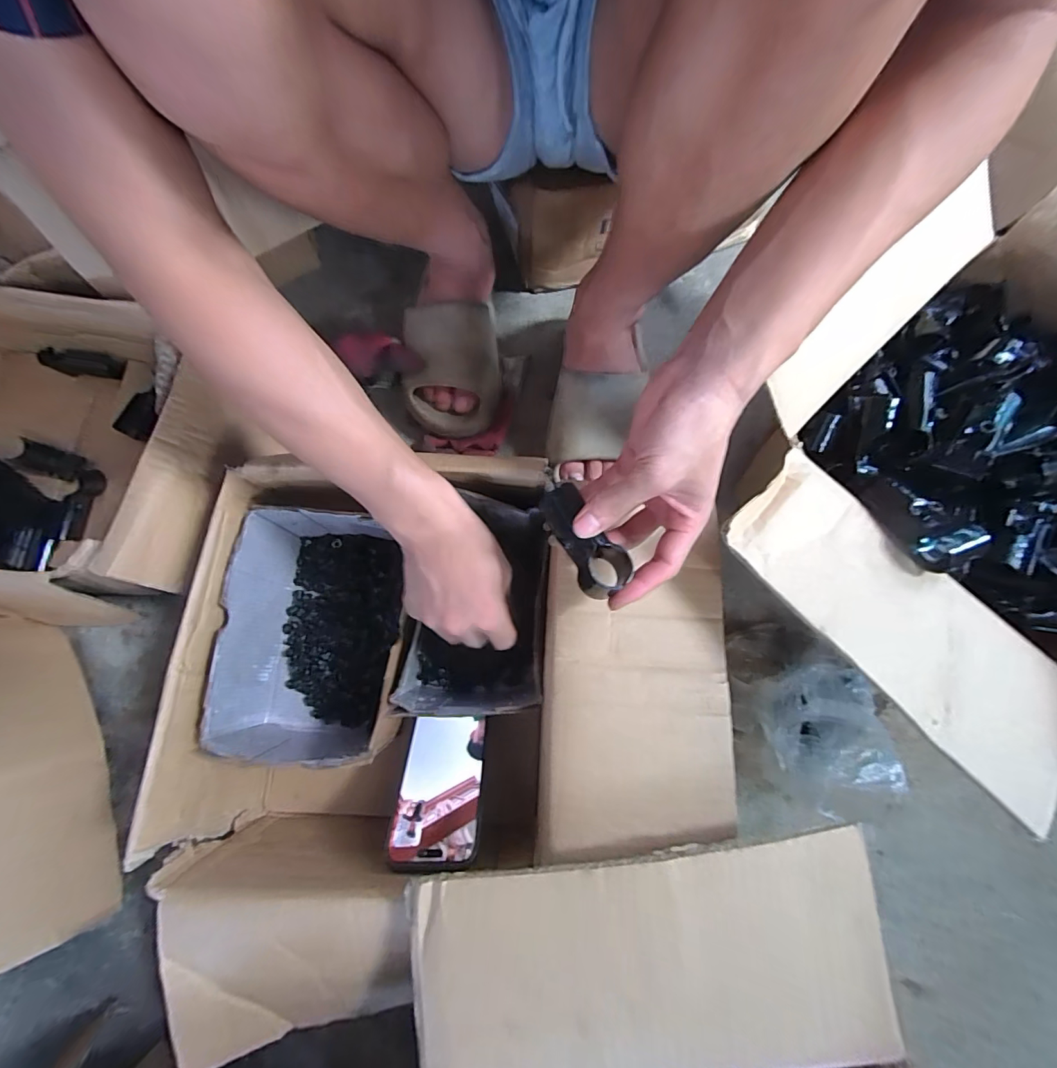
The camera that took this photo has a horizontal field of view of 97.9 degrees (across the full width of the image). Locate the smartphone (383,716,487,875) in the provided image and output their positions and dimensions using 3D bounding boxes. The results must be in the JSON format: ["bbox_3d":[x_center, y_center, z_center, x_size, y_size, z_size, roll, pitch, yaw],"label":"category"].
[{"bbox_3d":[-0.075,0.213,0.391,0.071,0.008,0.126,-2,34,1],"label":"smartphone"}]

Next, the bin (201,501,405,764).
[{"bbox_3d":[-0.199,0.095,0.439,0.126,0.117,0.210,7,75,3],"label":"bin"}]

